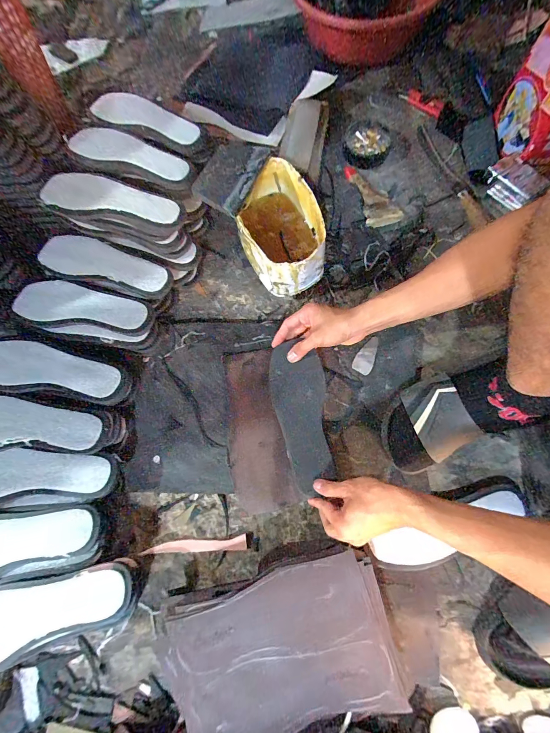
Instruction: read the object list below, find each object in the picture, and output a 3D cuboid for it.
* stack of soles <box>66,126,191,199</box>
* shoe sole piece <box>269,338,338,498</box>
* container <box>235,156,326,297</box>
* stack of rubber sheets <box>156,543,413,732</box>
[{"bbox_3d":[-0.245,-0.368,0.546,0.251,0.046,0.087,20,74,10],"label":"stack of soles"},{"bbox_3d":[0.048,0.075,0.493,0.088,0.018,0.227,-13,77,0],"label":"shoe sole piece"},{"bbox_3d":[0.006,-0.230,0.537,0.129,0.127,0.201,-13,74,1],"label":"container"},{"bbox_3d":[0.003,0.370,0.411,0.303,0.066,0.190,-20,81,3],"label":"stack of rubber sheets"}]

